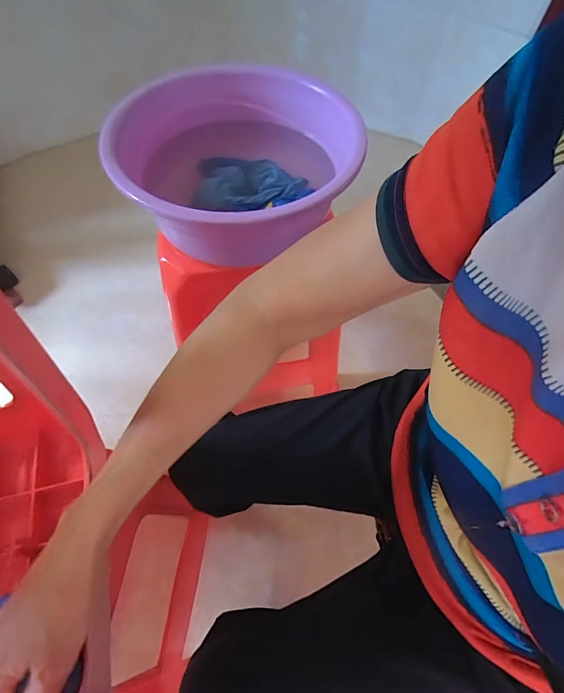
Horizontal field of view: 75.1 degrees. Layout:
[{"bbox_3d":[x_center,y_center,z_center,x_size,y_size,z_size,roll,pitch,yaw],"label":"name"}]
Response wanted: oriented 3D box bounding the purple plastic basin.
[{"bbox_3d":[-0.076,-0.245,0.532,0.326,0.151,0.309,0,60,-1],"label":"purple plastic basin"}]

